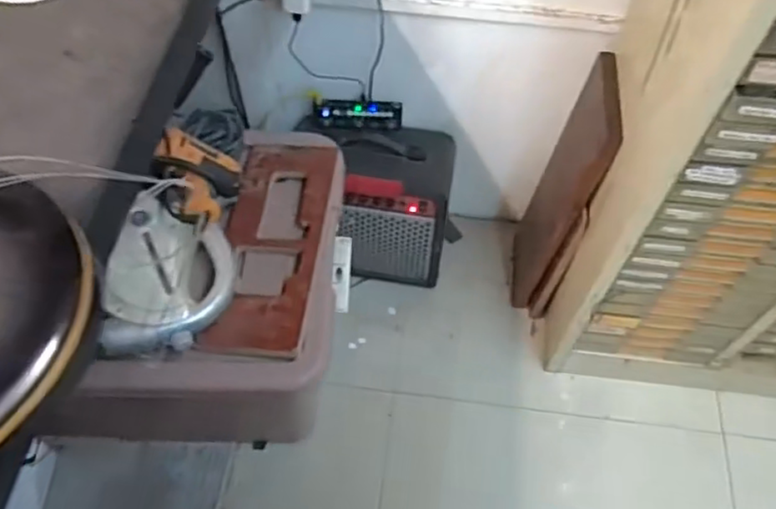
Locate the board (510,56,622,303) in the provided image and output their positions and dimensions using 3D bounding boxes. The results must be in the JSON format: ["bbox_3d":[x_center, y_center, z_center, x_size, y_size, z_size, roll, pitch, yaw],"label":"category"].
[{"bbox_3d":[0.296,-0.100,1.124,0.031,0.502,0.189,5,60,-1],"label":"board"}]

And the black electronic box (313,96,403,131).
[{"bbox_3d":[-0.054,-0.253,1.169,0.159,0.053,0.029,1,56,-1],"label":"black electronic box"}]

